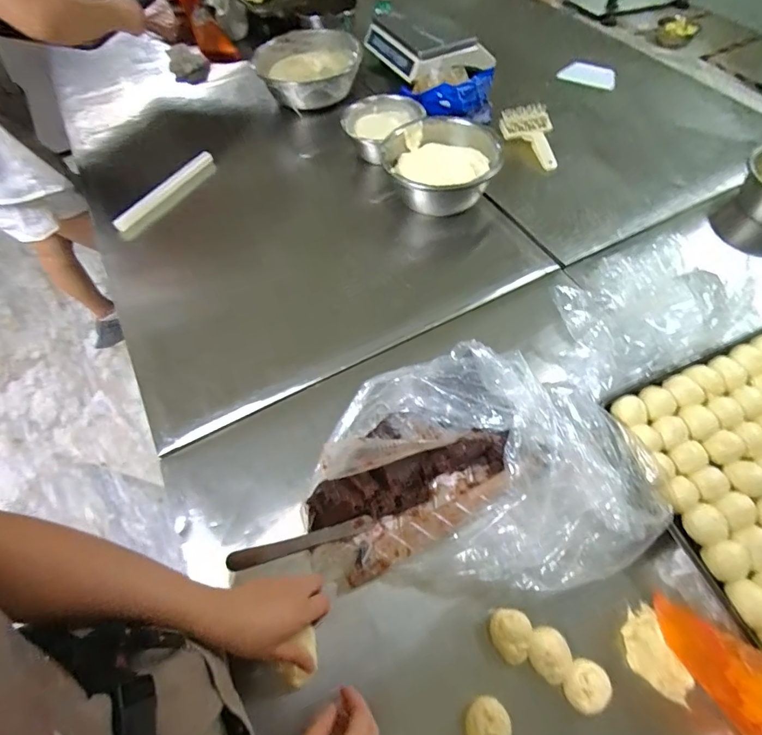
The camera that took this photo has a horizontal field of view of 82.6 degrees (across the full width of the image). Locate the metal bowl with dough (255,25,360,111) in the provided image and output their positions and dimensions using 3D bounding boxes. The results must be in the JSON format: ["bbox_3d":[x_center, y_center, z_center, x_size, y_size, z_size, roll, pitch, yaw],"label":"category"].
[{"bbox_3d":[-0.194,-0.835,1.196,0.263,0.087,0.268,-1,59,2],"label":"metal bowl with dough"}]

